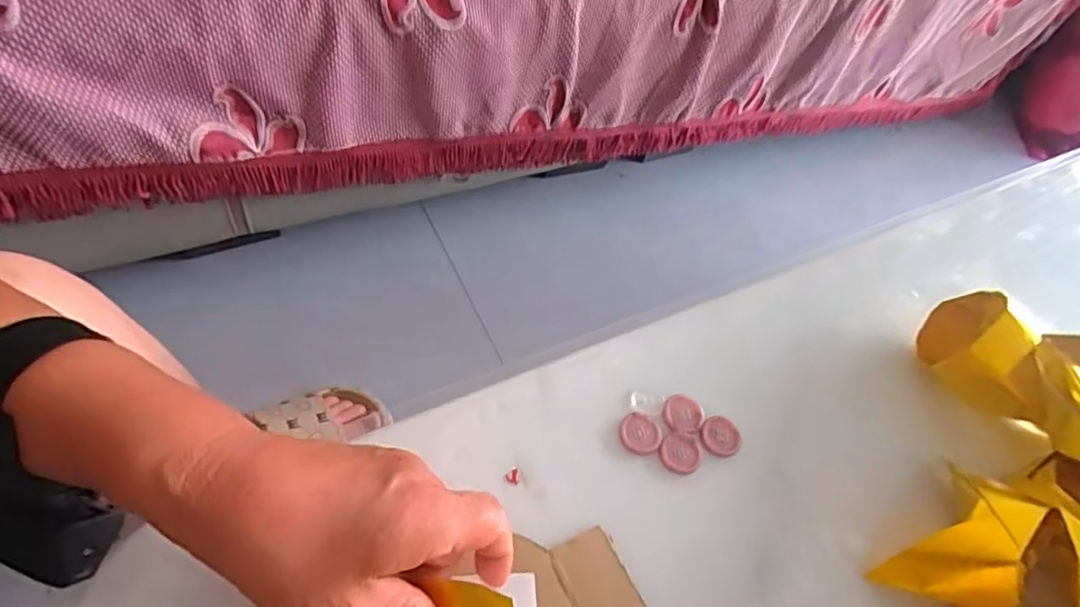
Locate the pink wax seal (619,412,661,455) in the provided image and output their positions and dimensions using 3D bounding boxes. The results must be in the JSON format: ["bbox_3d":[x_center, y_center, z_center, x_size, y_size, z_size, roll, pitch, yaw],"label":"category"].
[{"bbox_3d":[0.061,0.078,0.368,0.025,0.006,0.024,6,54,-8],"label":"pink wax seal"}]

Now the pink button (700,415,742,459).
[{"bbox_3d":[0.111,0.082,0.377,0.024,0.004,0.025,2,70,-6],"label":"pink button"}]

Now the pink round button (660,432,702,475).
[{"bbox_3d":[0.085,0.090,0.369,0.025,0.007,0.025,6,54,-8],"label":"pink round button"}]

